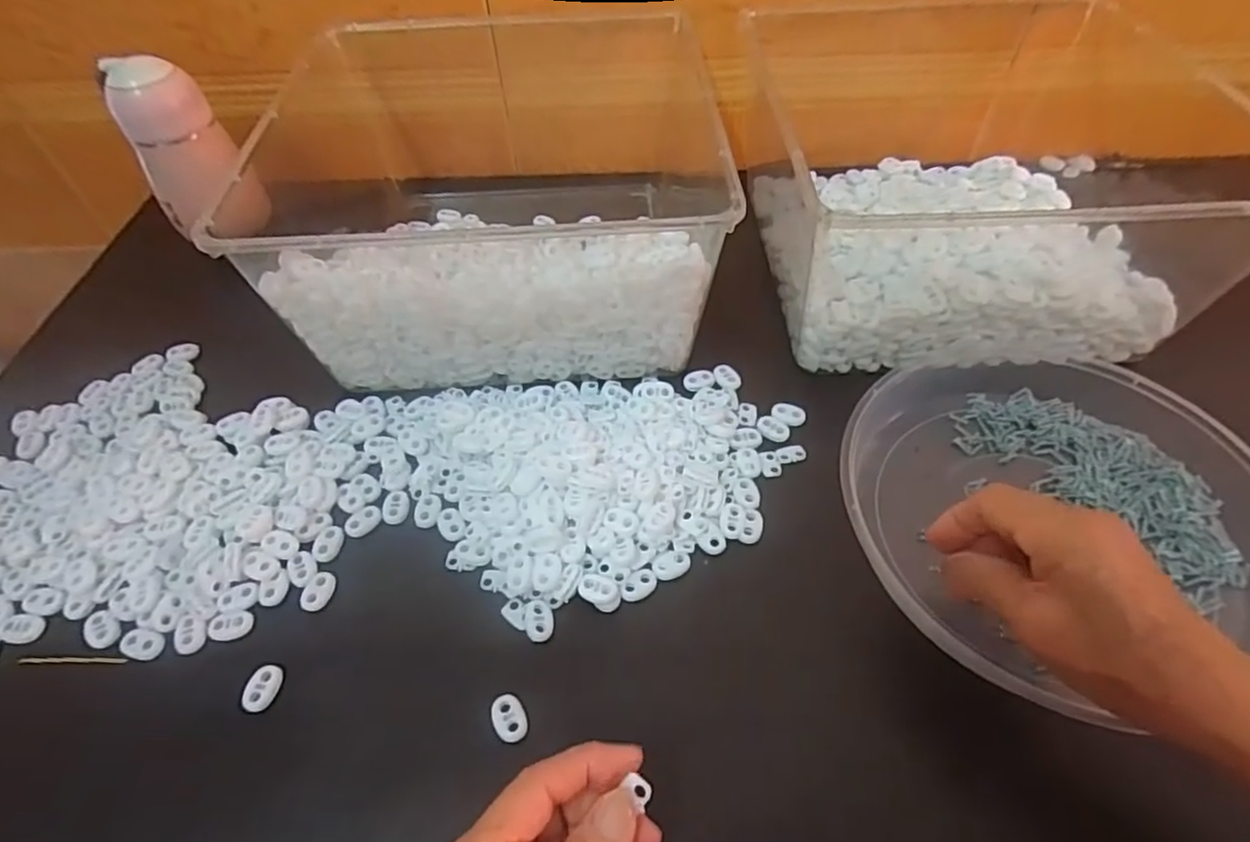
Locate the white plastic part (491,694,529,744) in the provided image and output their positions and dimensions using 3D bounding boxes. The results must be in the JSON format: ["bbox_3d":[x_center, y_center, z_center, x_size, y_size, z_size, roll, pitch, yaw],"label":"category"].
[{"bbox_3d":[-0.057,0.149,0.320,0.016,0.006,0.023,-21,54,-14],"label":"white plastic part"}]

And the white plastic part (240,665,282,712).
[{"bbox_3d":[-0.186,0.137,0.328,0.011,0.009,0.023,9,53,8],"label":"white plastic part"}]

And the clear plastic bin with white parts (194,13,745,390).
[{"bbox_3d":[-0.072,-0.182,0.491,0.312,0.123,0.314,-3,52,-1],"label":"clear plastic bin with white parts"}]

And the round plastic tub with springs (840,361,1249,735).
[{"bbox_3d":[0.242,0.043,0.371,0.230,0.045,0.227,-1,52,1],"label":"round plastic tub with springs"}]

